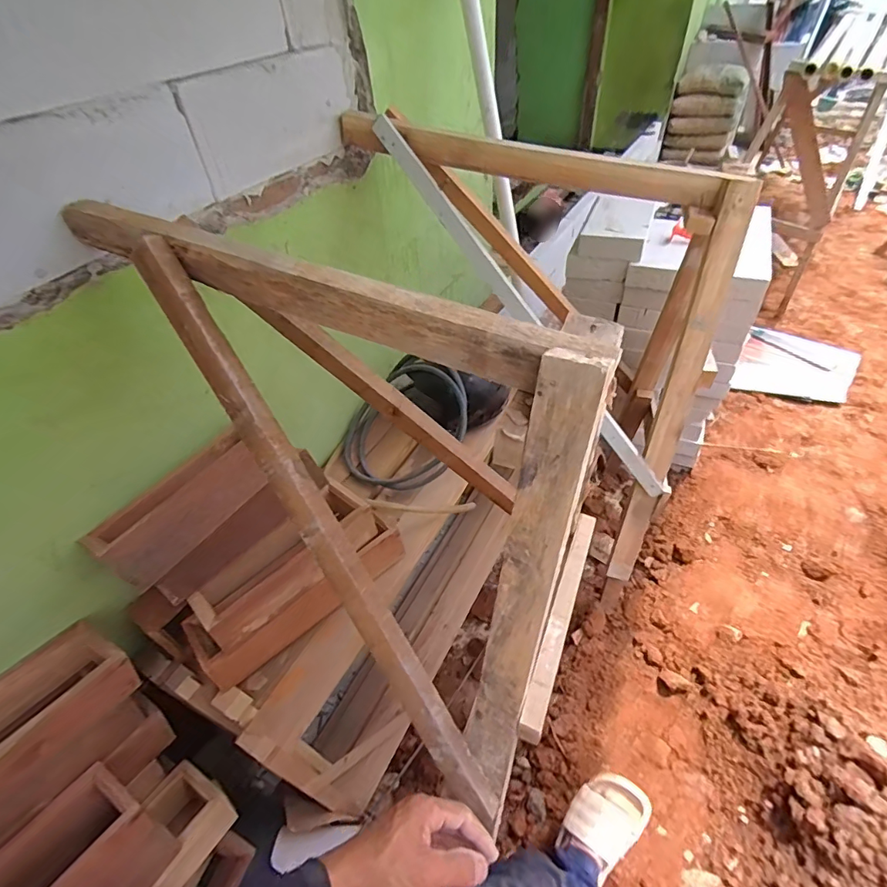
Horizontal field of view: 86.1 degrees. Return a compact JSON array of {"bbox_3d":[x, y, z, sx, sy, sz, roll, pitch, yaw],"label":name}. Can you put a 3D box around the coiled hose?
[{"bbox_3d":[-0.109,-0.056,1.441,0.402,0.091,0.412,-12,66,28],"label":"coiled hose"}]

